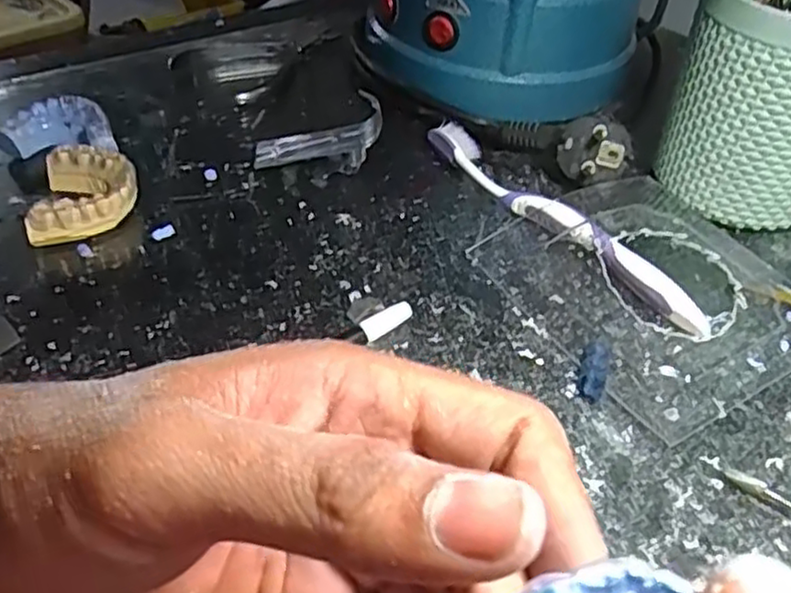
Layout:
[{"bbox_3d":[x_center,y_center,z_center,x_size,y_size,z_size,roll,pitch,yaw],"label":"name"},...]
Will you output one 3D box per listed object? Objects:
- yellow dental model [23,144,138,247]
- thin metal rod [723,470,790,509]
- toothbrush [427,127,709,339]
[{"bbox_3d":[-0.146,-0.049,0.338,0.044,0.018,0.058,-3,43,-8],"label":"yellow dental model"},{"bbox_3d":[0.141,0.072,0.247,0.049,0.004,0.007,26,47,21],"label":"thin metal rod"},{"bbox_3d":[0.076,-0.040,0.351,0.021,0.011,0.182,-24,50,-27],"label":"toothbrush"}]

